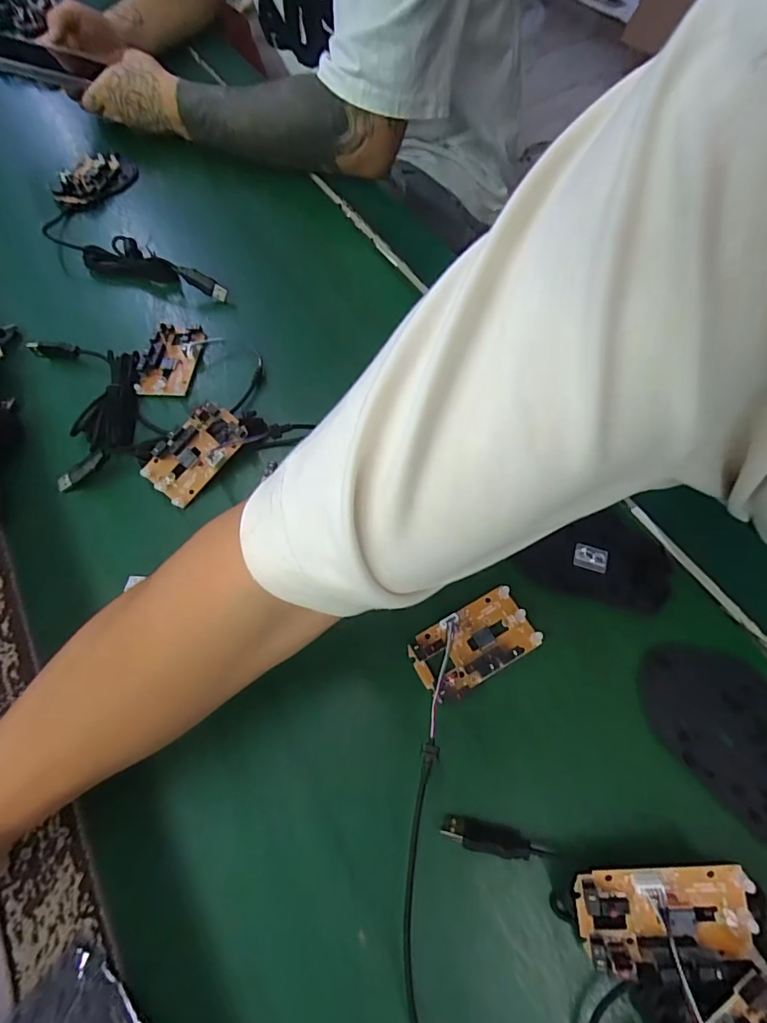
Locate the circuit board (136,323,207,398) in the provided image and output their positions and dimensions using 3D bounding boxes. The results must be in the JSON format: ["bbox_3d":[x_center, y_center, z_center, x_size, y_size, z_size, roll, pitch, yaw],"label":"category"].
[{"bbox_3d":[-0.187,-0.135,0.422,0.049,0.012,0.074,6,64,5],"label":"circuit board"}]

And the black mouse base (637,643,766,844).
[{"bbox_3d":[0.206,0.128,0.282,0.075,0.005,0.109,-38,68,-16],"label":"black mouse base"}]

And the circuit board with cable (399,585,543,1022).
[{"bbox_3d":[0.061,0.178,0.256,0.138,0.018,0.274,1,64,3],"label":"circuit board with cable"}]

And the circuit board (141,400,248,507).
[{"bbox_3d":[-0.145,-0.046,0.365,0.045,0.013,0.078,41,86,4],"label":"circuit board"}]

